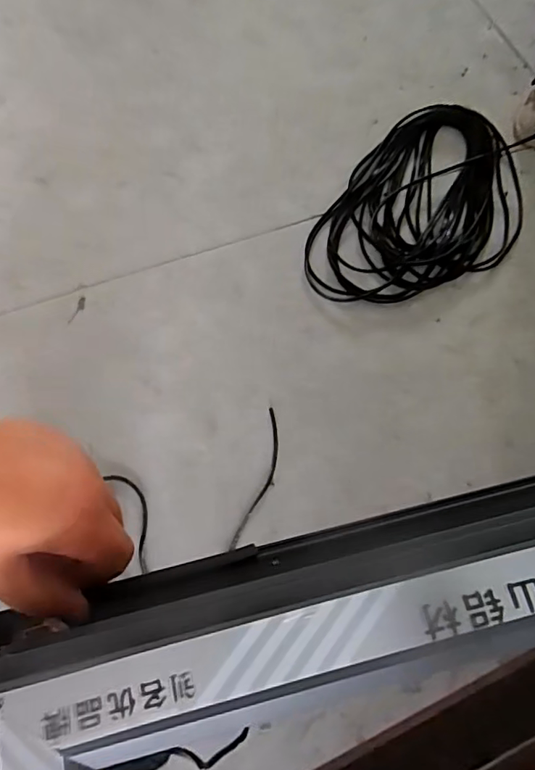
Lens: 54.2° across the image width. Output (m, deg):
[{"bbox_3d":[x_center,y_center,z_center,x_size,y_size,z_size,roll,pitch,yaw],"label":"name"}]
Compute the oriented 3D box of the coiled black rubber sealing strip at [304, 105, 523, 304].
[{"bbox_3d":[0.382,-0.416,1.267,0.405,0.037,0.607,32,77,11],"label":"coiled black rubber sealing strip"}]

